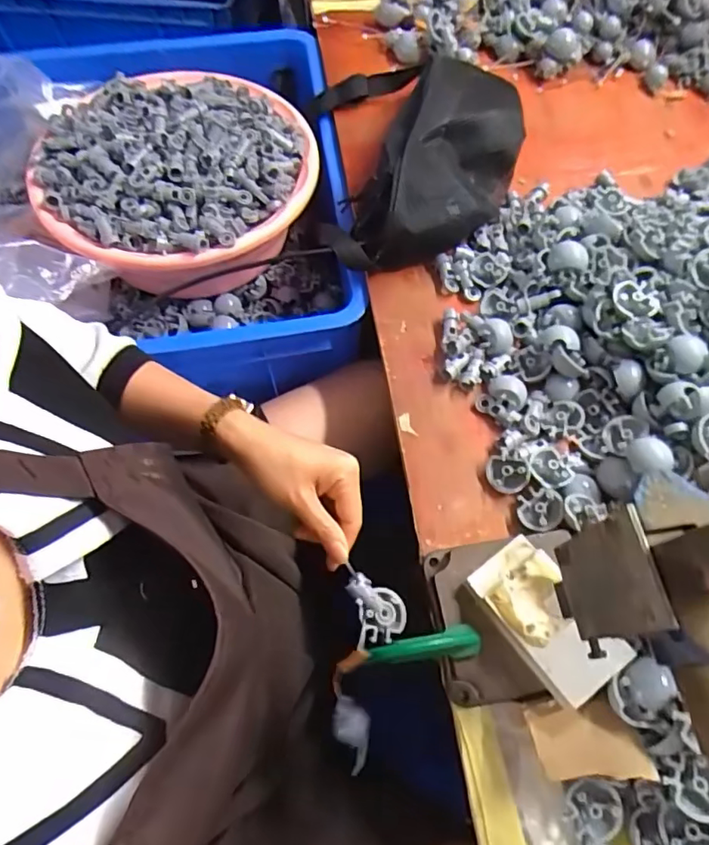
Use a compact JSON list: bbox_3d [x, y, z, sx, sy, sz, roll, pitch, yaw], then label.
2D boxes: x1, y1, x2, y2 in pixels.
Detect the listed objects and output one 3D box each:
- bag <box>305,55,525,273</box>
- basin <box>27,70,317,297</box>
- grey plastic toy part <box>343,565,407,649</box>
[{"bbox_3d":[0.066,-0.311,0.596,0.215,0.096,0.309,-2,65,-1],"label":"bag"},{"bbox_3d":[-0.218,-0.310,0.684,0.318,0.110,0.349,0,65,-1],"label":"basin"},{"bbox_3d":[0.018,0.140,0.424,0.045,0.010,0.057,-3,76,-29],"label":"grey plastic toy part"}]

